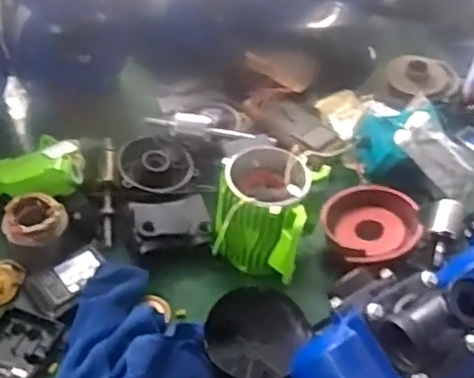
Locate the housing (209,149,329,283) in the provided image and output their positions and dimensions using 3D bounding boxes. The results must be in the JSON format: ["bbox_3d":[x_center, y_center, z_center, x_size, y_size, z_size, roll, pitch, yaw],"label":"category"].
[{"bbox_3d":[0.041,0.026,0.963,0.138,0.114,0.136,15,47,9],"label":"housing"}]

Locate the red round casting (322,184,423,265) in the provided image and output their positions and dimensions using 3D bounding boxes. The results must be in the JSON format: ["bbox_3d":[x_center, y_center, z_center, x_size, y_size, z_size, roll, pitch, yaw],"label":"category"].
[{"bbox_3d":[0.211,0.059,1.033,0.139,0.062,0.137,3,47,-3],"label":"red round casting"}]

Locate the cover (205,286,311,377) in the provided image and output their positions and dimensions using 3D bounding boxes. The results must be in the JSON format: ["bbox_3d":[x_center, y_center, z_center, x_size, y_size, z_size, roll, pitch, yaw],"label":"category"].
[{"bbox_3d":[0.028,0.202,0.905,0.132,0.047,0.133,24,49,16],"label":"cover"}]

